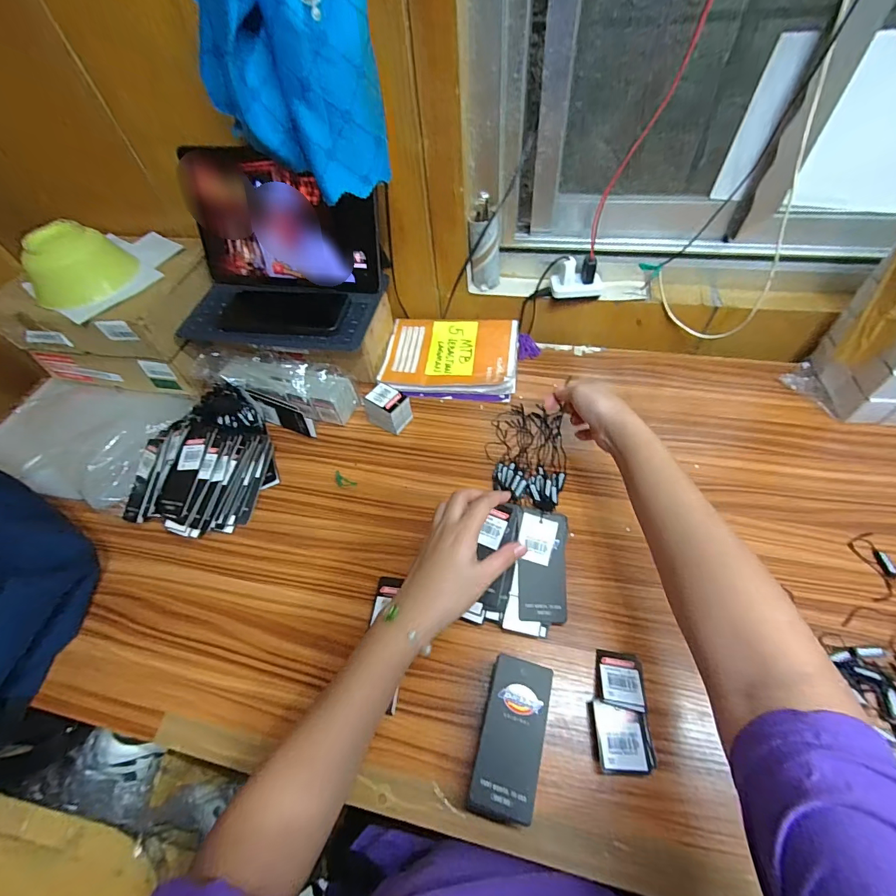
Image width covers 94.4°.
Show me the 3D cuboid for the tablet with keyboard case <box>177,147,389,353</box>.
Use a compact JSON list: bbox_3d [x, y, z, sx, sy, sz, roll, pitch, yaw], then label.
[{"bbox_3d":[-0.238,-0.257,0.551,0.277,0.155,0.166,7,55,10],"label":"tablet with keyboard case"}]

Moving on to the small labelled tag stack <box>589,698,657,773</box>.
[{"bbox_3d":[0.152,0.253,0.362,0.051,0.019,0.050,0,54,5],"label":"small labelled tag stack"}]

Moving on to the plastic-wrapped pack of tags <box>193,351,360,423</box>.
[{"bbox_3d":[-0.256,-0.098,0.613,0.241,0.086,0.080,13,57,14],"label":"plastic-wrapped pack of tags"}]

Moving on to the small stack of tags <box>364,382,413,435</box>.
[{"bbox_3d":[-0.085,-0.053,0.584,0.057,0.052,0.046,24,60,20],"label":"small stack of tags"}]

